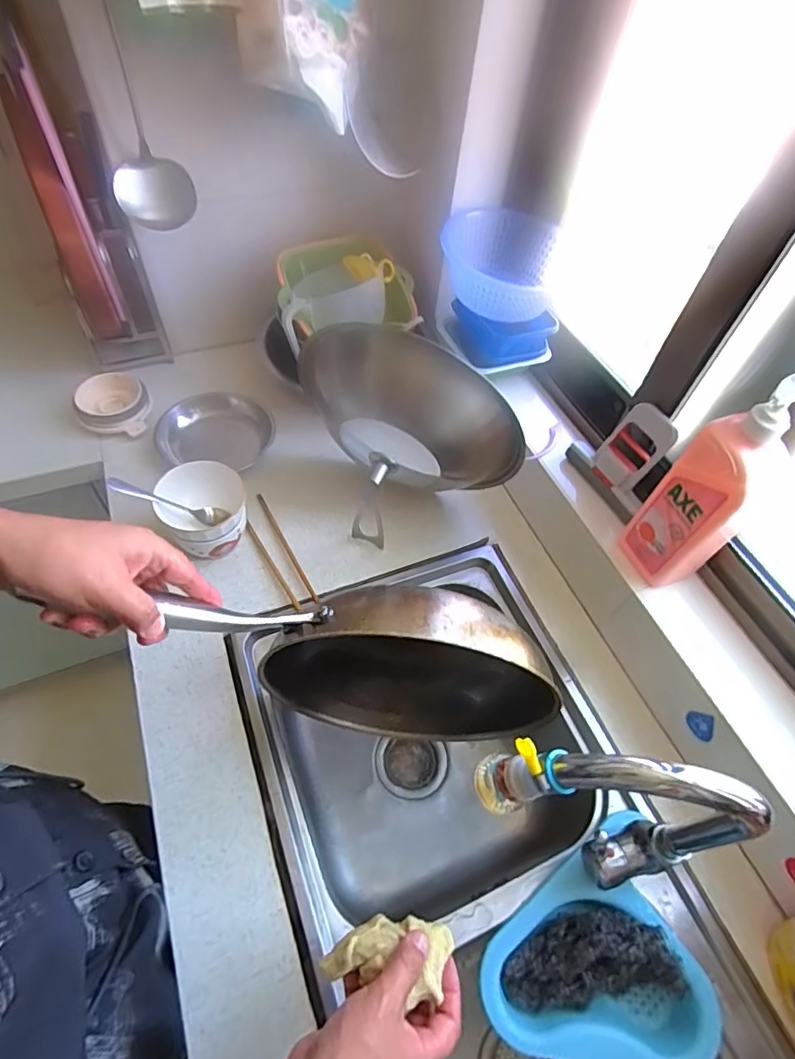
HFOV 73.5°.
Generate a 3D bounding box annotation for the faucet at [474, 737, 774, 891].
[{"bbox_3d":[0.168,0.251,0.455,0.211,0.267,0.052,11,55,2],"label":"faucet"}]

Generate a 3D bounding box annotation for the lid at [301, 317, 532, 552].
[{"bbox_3d":[0.008,-0.145,0.715,0.287,0.300,0.160,-11,43,28],"label":"lid"}]

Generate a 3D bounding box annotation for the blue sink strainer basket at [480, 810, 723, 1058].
[{"bbox_3d":[0.196,0.452,0.549,0.212,0.082,0.196,-18,59,-17],"label":"blue sink strainer basket"}]

